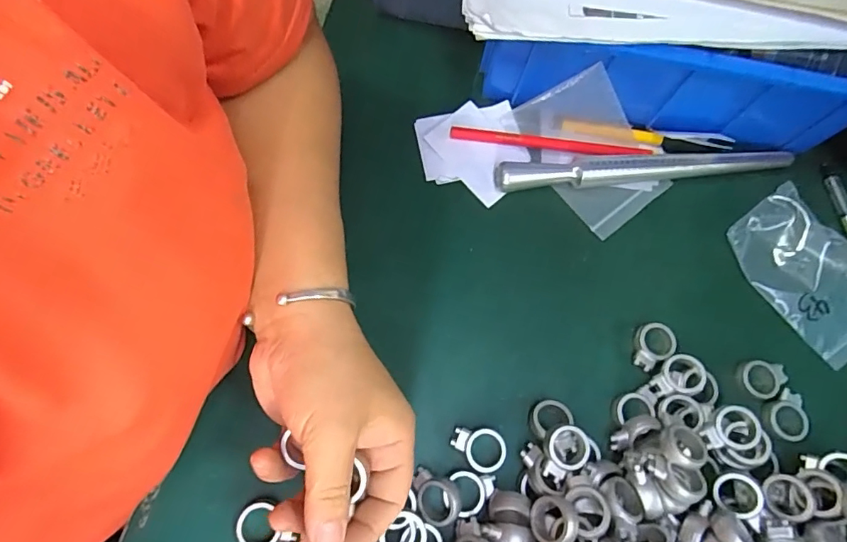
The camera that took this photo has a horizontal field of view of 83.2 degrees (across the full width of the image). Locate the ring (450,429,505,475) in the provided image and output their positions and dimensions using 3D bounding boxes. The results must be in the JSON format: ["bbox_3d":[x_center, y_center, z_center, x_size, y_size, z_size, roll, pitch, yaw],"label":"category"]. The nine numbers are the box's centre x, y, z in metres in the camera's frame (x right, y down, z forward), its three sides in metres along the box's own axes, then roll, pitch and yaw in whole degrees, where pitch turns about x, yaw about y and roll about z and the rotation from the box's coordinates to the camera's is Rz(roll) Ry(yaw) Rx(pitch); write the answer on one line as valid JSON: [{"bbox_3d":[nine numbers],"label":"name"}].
[{"bbox_3d":[0.035,0.111,0.300,0.034,0.006,0.025,21,71,3],"label":"ring"}]

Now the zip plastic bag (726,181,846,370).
[{"bbox_3d":[0.285,0.001,0.349,0.078,0.010,0.119,-40,80,-3],"label":"zip plastic bag"}]

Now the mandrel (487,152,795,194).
[{"bbox_3d":[0.170,-0.078,0.364,0.231,0.021,0.017,-4,72,-6],"label":"mandrel"}]

